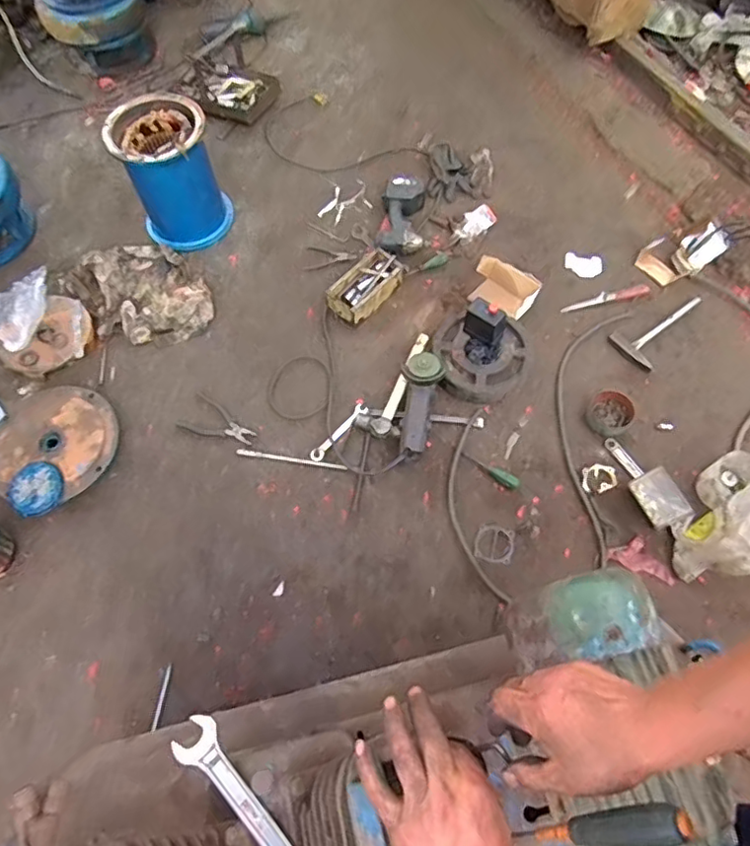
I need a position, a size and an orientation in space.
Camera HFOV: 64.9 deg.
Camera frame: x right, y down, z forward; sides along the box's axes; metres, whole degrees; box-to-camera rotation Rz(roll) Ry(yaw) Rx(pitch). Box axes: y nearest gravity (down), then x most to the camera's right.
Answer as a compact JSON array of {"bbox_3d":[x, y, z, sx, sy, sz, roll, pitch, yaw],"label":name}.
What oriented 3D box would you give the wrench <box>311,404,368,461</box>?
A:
[{"bbox_3d":[-0.086,0.022,1.416,0.033,0.014,0.180,38,70,19],"label":"wrench"}]

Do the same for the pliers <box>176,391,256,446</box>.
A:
[{"bbox_3d":[-0.374,-0.004,1.434,0.180,0.016,0.100,20,65,12],"label":"pliers"}]

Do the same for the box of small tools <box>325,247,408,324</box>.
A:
[{"bbox_3d":[-0.020,-0.372,1.603,0.135,0.057,0.244,38,70,19],"label":"box of small tools"}]

